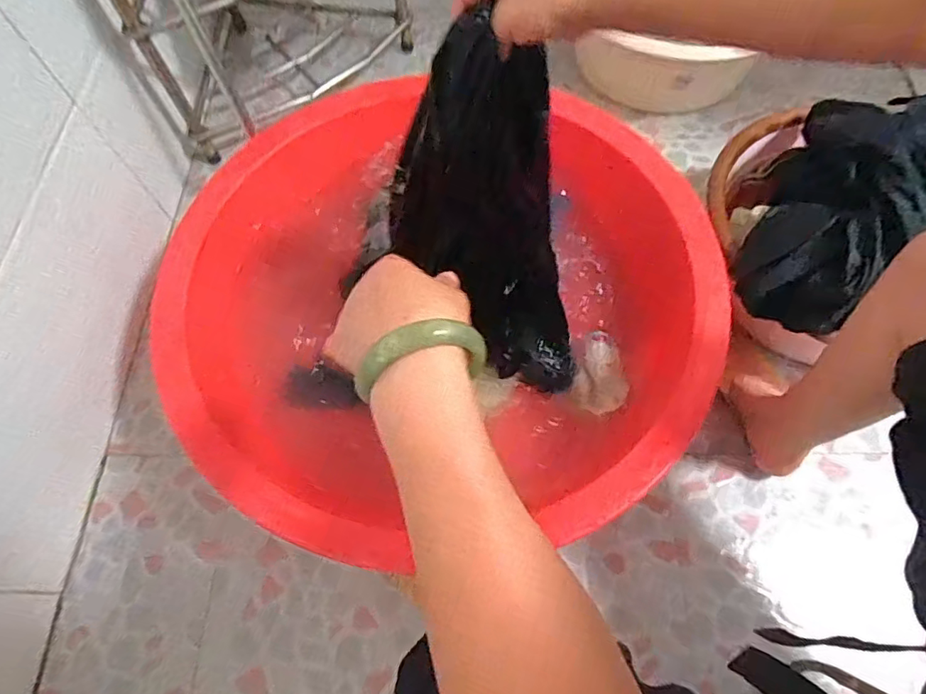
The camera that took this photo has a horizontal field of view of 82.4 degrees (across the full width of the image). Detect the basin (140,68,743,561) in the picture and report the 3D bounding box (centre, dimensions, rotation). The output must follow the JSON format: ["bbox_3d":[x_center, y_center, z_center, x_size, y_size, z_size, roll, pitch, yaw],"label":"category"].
[{"bbox_3d":[-0.051,-0.051,0.721,0.650,0.174,0.642,-1,65,1],"label":"basin"}]

